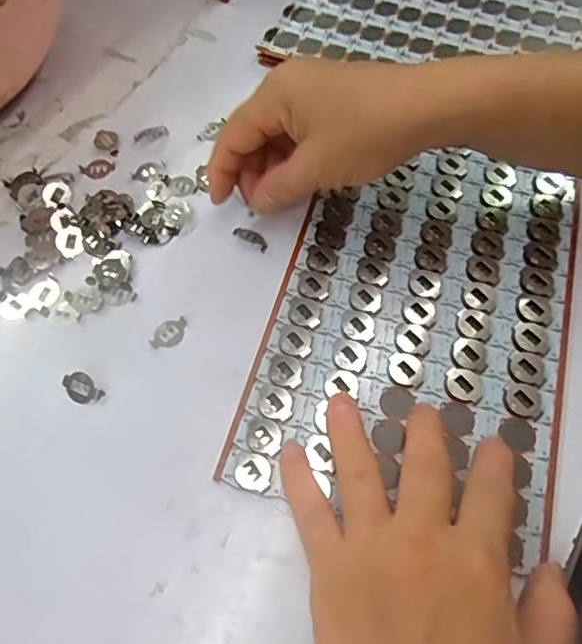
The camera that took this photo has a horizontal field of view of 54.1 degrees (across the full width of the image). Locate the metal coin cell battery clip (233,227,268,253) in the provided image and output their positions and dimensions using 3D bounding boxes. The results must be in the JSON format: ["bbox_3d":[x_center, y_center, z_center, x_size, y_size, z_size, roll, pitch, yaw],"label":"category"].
[{"bbox_3d":[-0.023,-0.052,0.343,0.023,0.004,0.010,32,69,17],"label":"metal coin cell battery clip"}]

